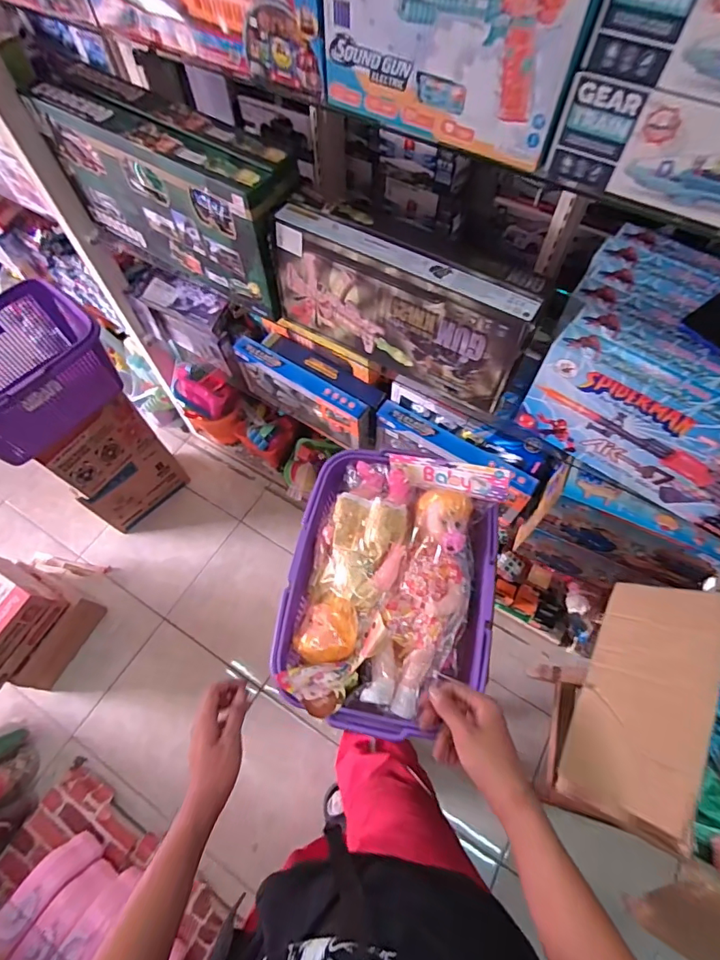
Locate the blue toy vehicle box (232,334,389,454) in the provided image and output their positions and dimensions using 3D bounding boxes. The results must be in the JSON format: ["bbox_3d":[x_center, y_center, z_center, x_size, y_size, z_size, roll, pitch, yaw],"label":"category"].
[{"bbox_3d":[-0.119,-0.212,1.111,0.367,0.169,0.097,31,68,14],"label":"blue toy vehicle box"}]

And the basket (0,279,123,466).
[{"bbox_3d":[-0.797,-0.243,1.097,0.290,0.205,0.397,37,70,17],"label":"basket"}]

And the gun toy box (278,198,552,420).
[{"bbox_3d":[0.063,-0.292,0.771,0.430,0.211,0.101,27,67,13],"label":"gun toy box"}]

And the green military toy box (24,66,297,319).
[{"bbox_3d":[-0.340,-0.530,0.872,0.509,0.251,0.138,34,69,16],"label":"green military toy box"}]

